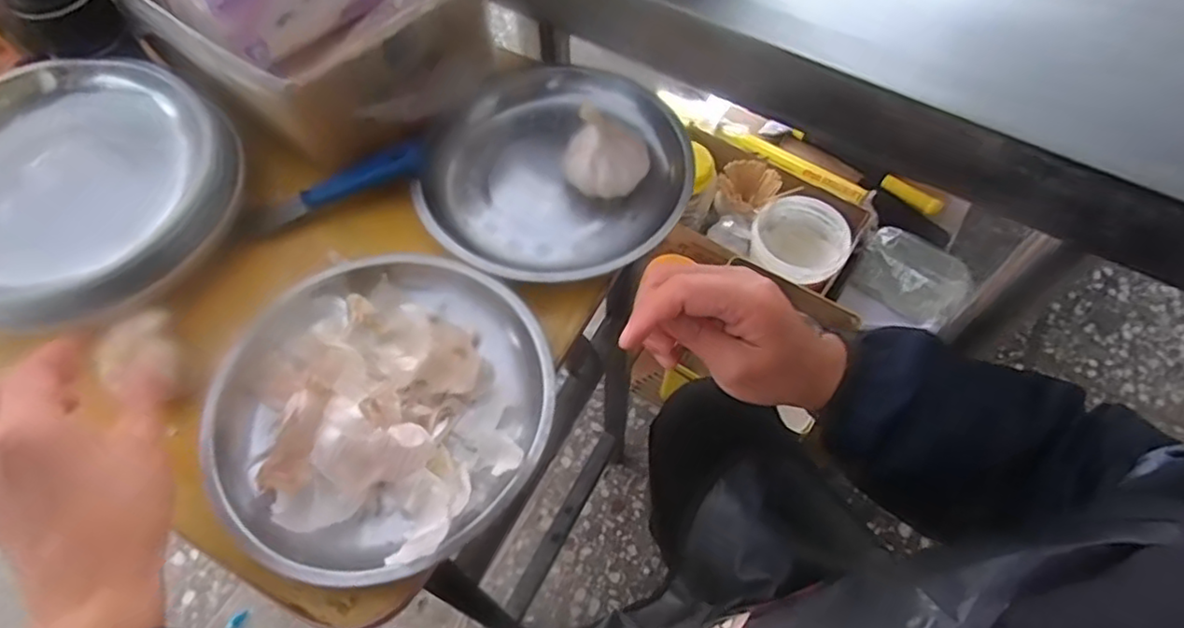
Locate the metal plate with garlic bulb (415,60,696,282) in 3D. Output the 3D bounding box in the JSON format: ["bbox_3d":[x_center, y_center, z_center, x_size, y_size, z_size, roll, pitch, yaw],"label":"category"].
[{"bbox_3d":[-0.024,-0.096,0.439,0.164,0.048,0.170,0,65,0],"label":"metal plate with garlic bulb"}]

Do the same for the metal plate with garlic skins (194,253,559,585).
[{"bbox_3d":[-0.115,0.049,0.365,0.178,0.038,0.178,1,61,-1],"label":"metal plate with garlic skins"}]

